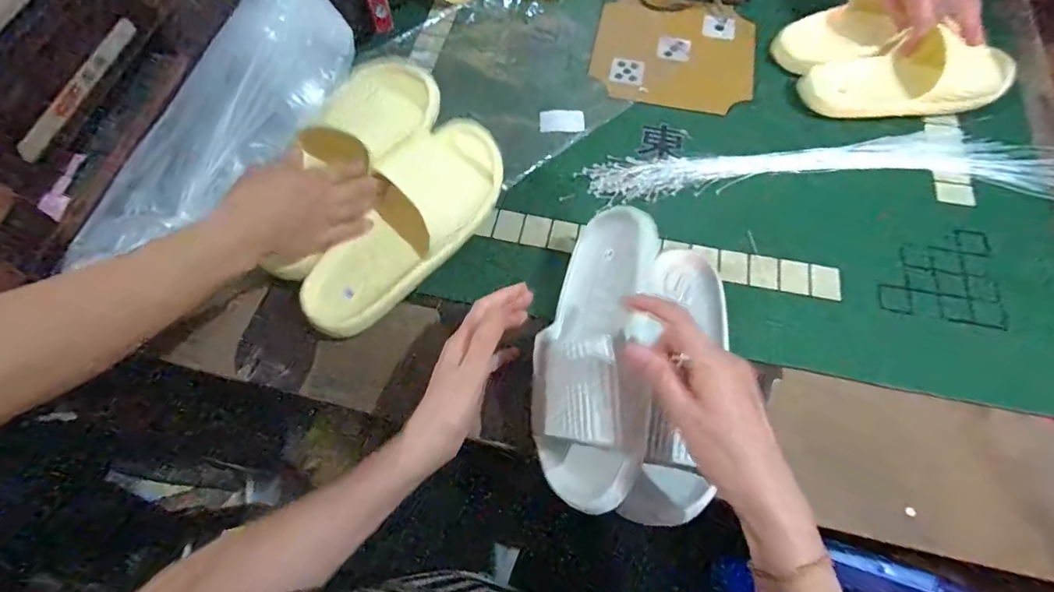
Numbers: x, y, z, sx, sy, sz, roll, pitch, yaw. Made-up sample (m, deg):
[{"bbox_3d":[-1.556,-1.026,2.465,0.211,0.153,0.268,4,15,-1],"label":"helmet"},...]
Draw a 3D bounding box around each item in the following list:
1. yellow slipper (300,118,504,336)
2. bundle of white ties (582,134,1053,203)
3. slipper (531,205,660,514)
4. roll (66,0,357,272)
[{"bbox_3d":[-0.117,-0.071,0.480,0.094,0.058,0.248,36,82,15],"label":"yellow slipper"},{"bbox_3d":[0.347,-0.141,0.575,0.550,0.012,0.090,-4,65,-3],"label":"bundle of white ties"},{"bbox_3d":[0.055,0.037,0.417,0.096,0.078,0.257,-14,59,39],"label":"slipper"},{"bbox_3d":[-0.290,-0.182,0.515,0.083,0.100,0.383,14,65,6],"label":"roll"}]

